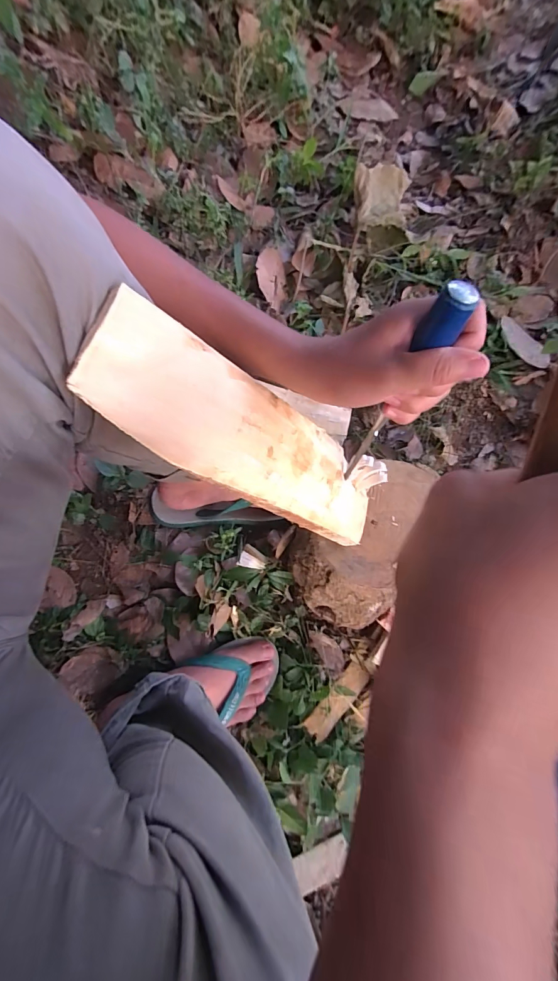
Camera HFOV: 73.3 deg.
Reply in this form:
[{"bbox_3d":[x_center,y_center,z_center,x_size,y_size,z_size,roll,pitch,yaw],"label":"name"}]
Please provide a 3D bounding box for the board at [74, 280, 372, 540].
[{"bbox_3d":[-0.001,-0.029,0.333,0.023,0.342,0.088,-1,70,39],"label":"board"}]

